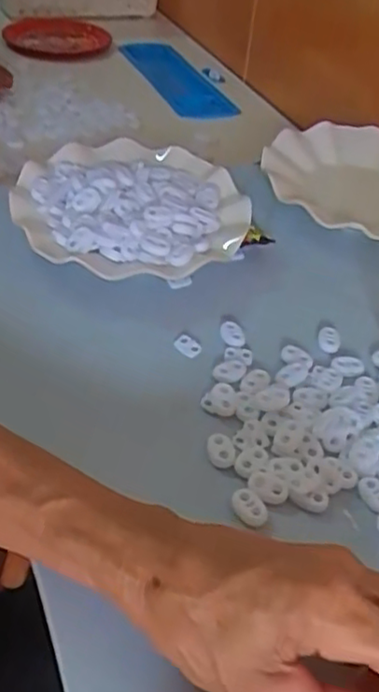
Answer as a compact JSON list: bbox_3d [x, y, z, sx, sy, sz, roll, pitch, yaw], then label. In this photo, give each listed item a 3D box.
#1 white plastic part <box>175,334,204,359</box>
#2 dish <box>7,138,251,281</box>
[{"bbox_3d":[-0.001,0.000,0.439,0.017,0.006,0.012,33,48,28],"label":"white plastic part"},{"bbox_3d":[-0.045,-0.110,0.518,0.180,0.024,0.169,-17,46,-25],"label":"dish"}]

